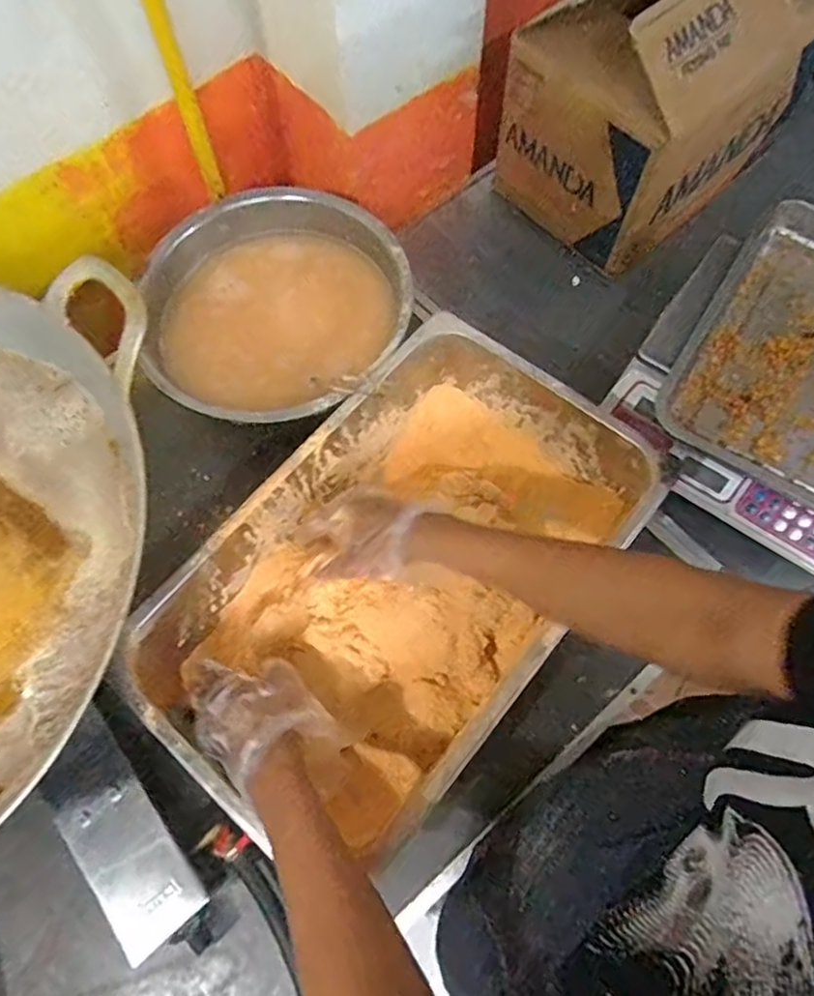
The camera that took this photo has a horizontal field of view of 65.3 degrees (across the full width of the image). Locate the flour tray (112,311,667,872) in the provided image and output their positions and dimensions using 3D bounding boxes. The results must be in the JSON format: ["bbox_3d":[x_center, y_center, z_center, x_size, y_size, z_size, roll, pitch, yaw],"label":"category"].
[{"bbox_3d":[-0.006,0.088,0.689,0.323,0.161,0.520,37,73,16],"label":"flour tray"}]

